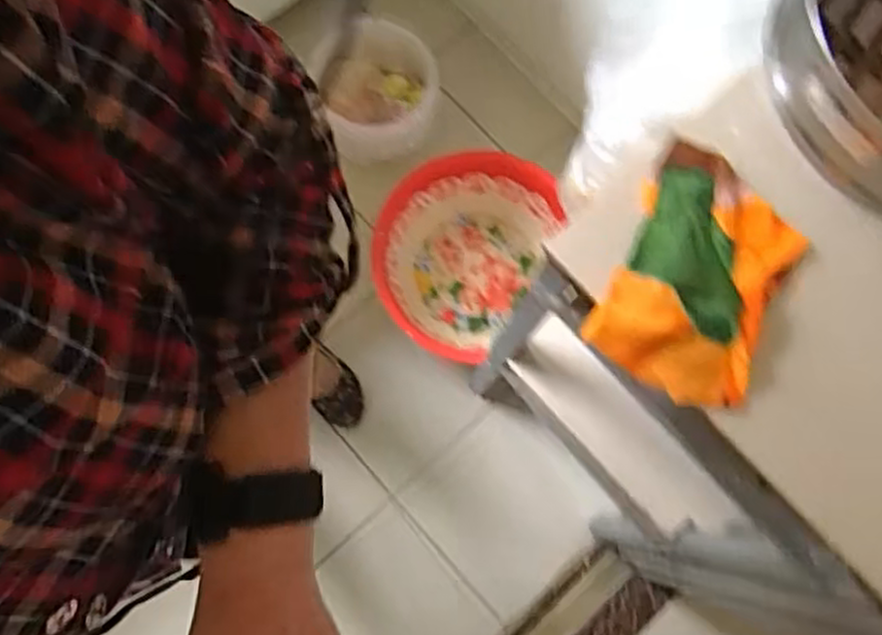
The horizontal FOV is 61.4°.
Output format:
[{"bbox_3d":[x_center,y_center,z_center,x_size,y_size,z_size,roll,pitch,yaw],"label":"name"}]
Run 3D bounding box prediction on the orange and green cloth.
[{"bbox_3d":[0.200,-0.037,0.566,0.120,0.029,0.191,26,76,5],"label":"orange and green cloth"}]

